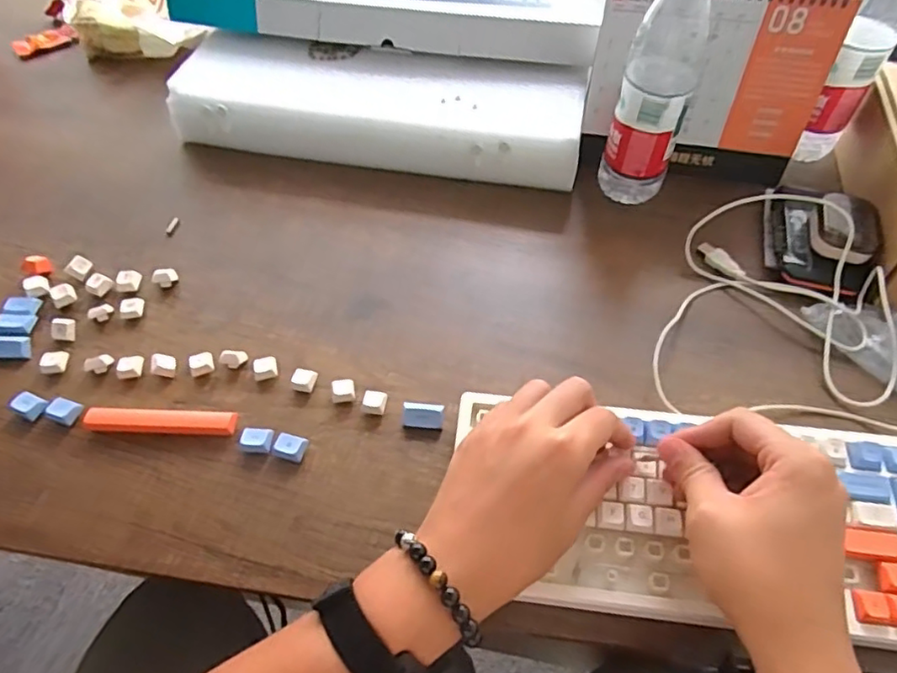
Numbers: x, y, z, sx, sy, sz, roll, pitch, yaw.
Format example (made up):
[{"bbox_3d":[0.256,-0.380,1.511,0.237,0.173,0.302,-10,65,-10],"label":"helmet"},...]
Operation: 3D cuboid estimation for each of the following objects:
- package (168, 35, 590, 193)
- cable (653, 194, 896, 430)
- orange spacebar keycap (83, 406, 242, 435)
[{"bbox_3d":[-0.075,-0.249,0.656,0.437,0.067,0.149,10,55,8],"label":"package"},{"bbox_3d":[0.278,-0.041,0.520,0.194,0.044,0.254,8,55,7],"label":"cable"},{"bbox_3d":[-0.220,0.066,0.460,0.114,0.013,0.018,2,54,2],"label":"orange spacebar keycap"}]

